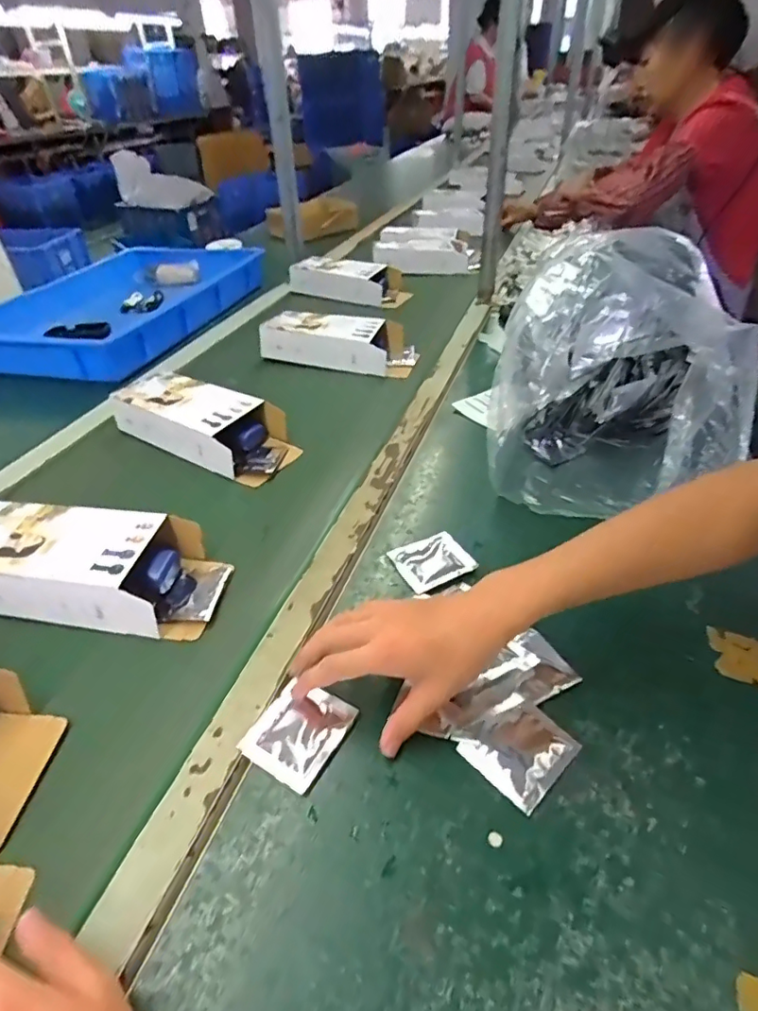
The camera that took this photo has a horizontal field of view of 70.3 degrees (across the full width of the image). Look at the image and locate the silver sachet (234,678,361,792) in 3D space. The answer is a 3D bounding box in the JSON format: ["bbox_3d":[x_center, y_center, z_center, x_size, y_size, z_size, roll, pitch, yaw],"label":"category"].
[{"bbox_3d":[-0.059,0.168,0.402,0.061,0.008,0.070,19,41,24],"label":"silver sachet"}]

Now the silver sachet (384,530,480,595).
[{"bbox_3d":[0.054,0.053,0.537,0.071,0.005,0.059,-17,40,-21],"label":"silver sachet"}]

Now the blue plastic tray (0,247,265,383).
[{"bbox_3d":[-0.495,-0.405,1.065,0.403,0.082,0.564,8,38,12],"label":"blue plastic tray"}]

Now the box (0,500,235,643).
[{"bbox_3d":[-0.274,0.057,0.514,0.247,0.064,0.106,5,37,7],"label":"box"}]

